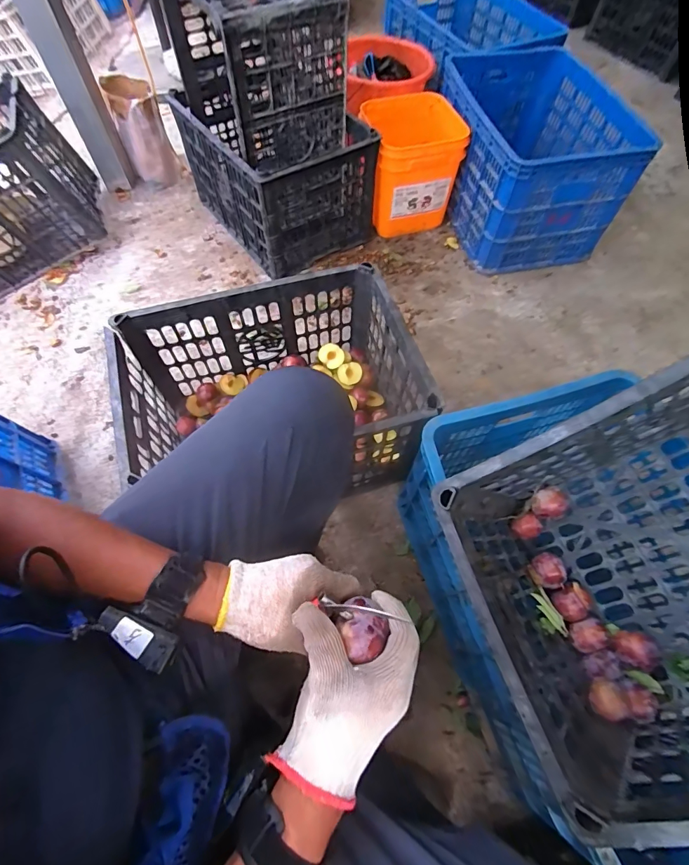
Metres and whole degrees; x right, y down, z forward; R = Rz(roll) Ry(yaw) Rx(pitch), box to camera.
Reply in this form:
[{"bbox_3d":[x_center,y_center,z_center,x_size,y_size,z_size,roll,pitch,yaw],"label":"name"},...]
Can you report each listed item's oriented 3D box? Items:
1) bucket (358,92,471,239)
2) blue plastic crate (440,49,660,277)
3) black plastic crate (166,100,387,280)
[{"bbox_3d":[0.199,-0.749,1.173,0.276,0.236,0.264,-6,64,-3],"label":"bucket"},{"bbox_3d":[0.505,-0.794,1.174,0.414,0.287,0.592,-12,64,-6],"label":"blue plastic crate"},{"bbox_3d":[-0.174,-0.706,1.134,0.349,0.259,0.456,-32,68,-15],"label":"black plastic crate"}]

